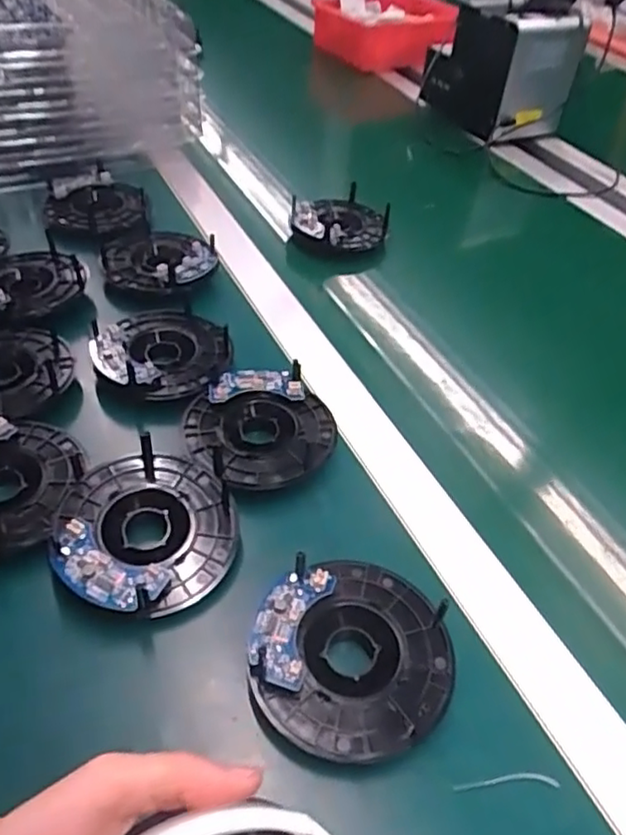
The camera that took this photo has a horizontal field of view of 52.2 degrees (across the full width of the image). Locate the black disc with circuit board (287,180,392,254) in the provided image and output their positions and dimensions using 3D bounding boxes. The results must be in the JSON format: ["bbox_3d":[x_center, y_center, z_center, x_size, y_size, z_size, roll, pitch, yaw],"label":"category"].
[{"bbox_3d":[0.028,-0.209,0.663,0.097,0.024,0.098,3,44,-3],"label":"black disc with circuit board"}]

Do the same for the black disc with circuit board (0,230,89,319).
[{"bbox_3d":[-0.236,-0.111,0.515,0.088,0.019,0.101,36,51,27],"label":"black disc with circuit board"}]

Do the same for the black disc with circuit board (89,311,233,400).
[{"bbox_3d":[-0.111,-0.052,0.475,0.098,0.016,0.092,3,44,-3],"label":"black disc with circuit board"}]

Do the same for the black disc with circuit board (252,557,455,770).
[{"bbox_3d":[0.020,0.118,0.323,0.096,0.025,0.101,3,44,-3],"label":"black disc with circuit board"}]

